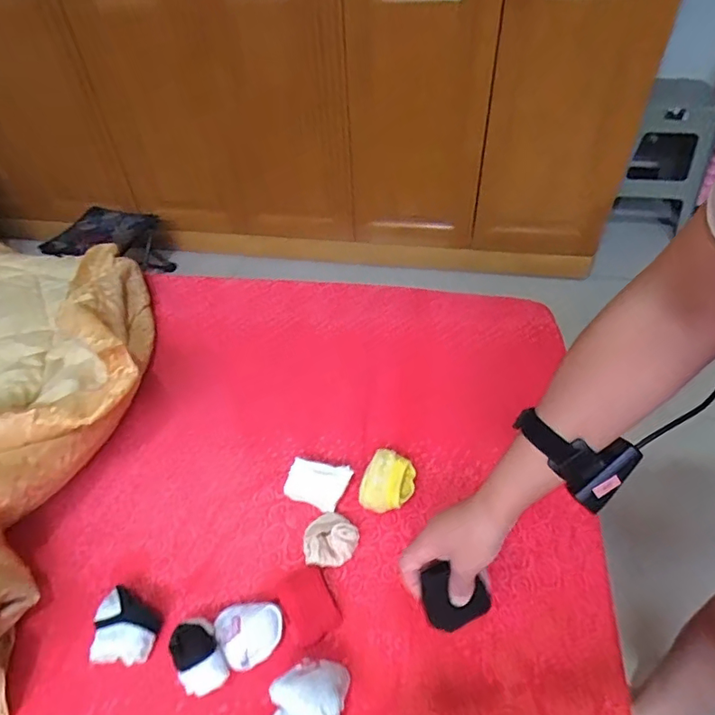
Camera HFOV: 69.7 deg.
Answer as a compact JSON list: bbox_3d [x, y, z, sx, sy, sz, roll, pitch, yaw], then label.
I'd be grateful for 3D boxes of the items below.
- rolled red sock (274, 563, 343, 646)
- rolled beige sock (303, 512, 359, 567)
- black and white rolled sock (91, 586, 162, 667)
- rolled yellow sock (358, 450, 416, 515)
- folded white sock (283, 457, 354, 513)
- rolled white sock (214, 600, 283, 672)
[{"bbox_3d":[-0.058,0.268,0.564,0.056,0.021,0.078,-22,47,-17],"label":"rolled red sock"},{"bbox_3d":[-0.032,0.220,0.623,0.064,0.029,0.062,-5,44,0],"label":"rolled beige sock"},{"bbox_3d":[-0.252,0.293,0.561,0.065,0.039,0.070,-3,44,3],"label":"black and white rolled sock"},{"bbox_3d":[0.041,0.162,0.655,0.057,0.049,0.078,13,47,18],"label":"rolled yellow sock"},{"bbox_3d":[-0.051,0.166,0.670,0.080,0.035,0.050,10,46,15],"label":"folded white sock"},{"bbox_3d":[-0.117,0.292,0.553,0.066,0.031,0.063,-3,44,3],"label":"rolled white sock"}]

